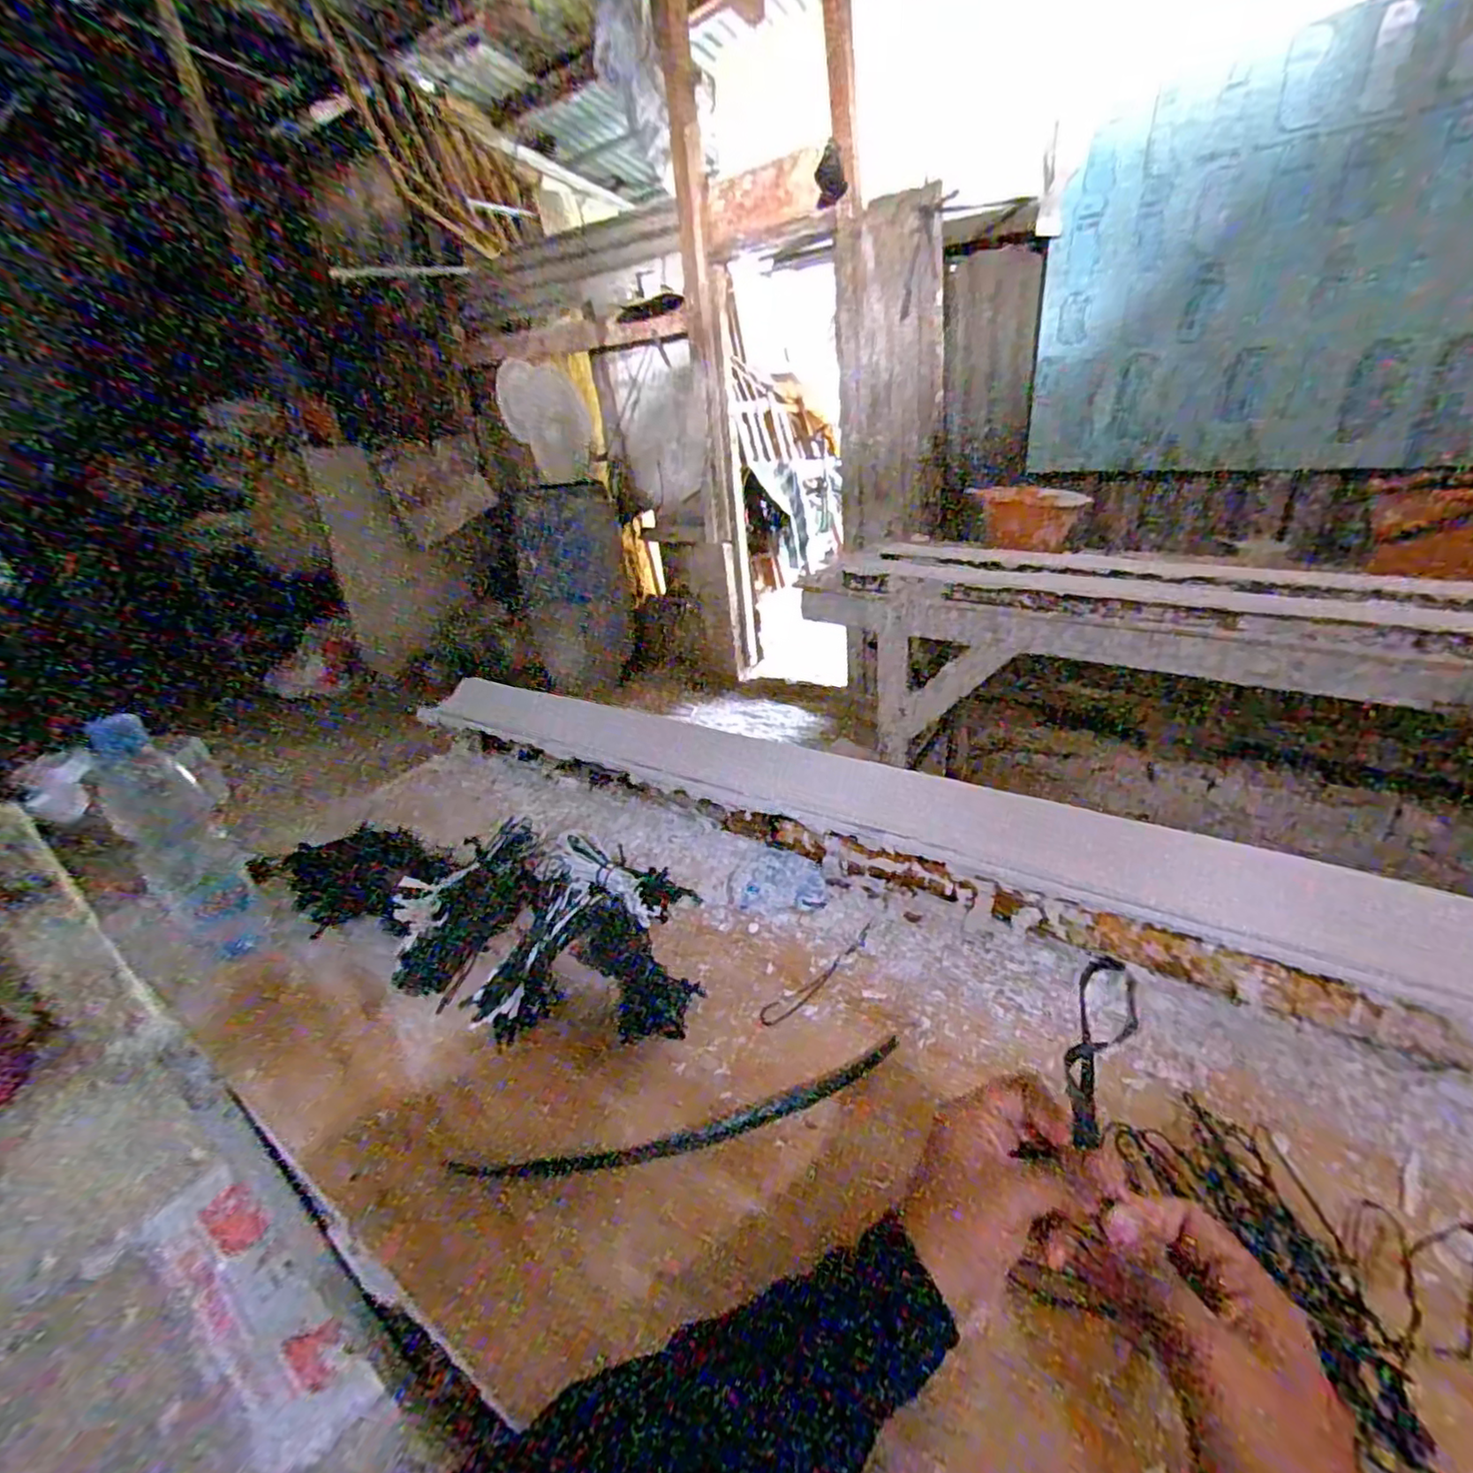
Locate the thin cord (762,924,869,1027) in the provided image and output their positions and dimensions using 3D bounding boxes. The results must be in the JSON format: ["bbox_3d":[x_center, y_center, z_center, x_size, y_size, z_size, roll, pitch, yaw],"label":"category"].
[{"bbox_3d":[0.074,0.200,0.558,0.139,0.005,0.022,-26,35,-33],"label":"thin cord"}]

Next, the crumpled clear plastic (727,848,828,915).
[{"bbox_3d":[0.041,0.139,0.647,0.094,0.021,0.074,1,29,12],"label":"crumpled clear plastic"}]

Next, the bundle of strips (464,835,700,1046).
[{"bbox_3d":[-0.111,0.171,0.573,0.173,0.052,0.199,1,29,12],"label":"bundle of strips"}]

